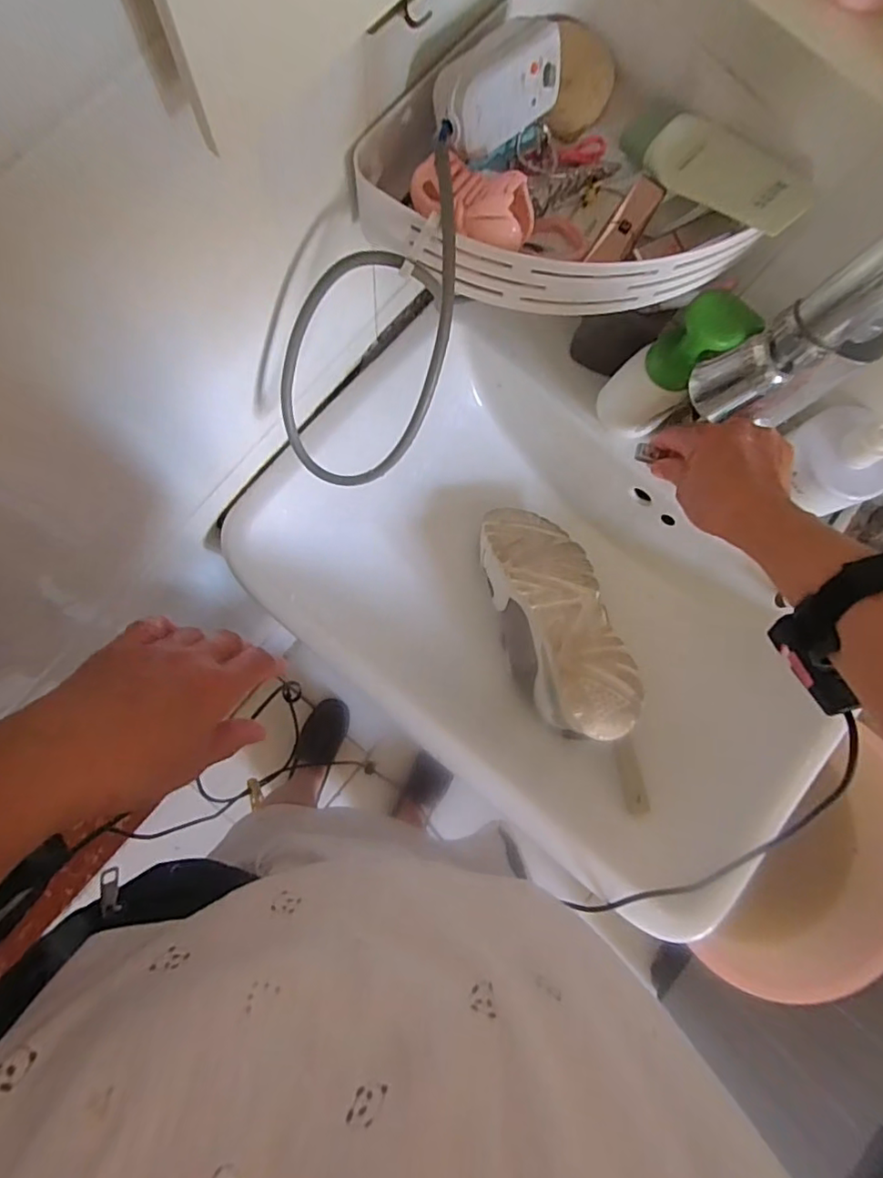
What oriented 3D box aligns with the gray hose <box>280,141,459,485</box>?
[{"bbox_3d":[-0.040,-0.164,0.378,0.102,0.039,0.216,34,125,-3],"label":"gray hose"}]

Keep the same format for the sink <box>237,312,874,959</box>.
[{"bbox_3d":[0.114,0.012,0.605,0.578,0.156,0.382,41,81,2],"label":"sink"}]

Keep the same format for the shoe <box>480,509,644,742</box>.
[{"bbox_3d":[0.125,0.035,0.626,0.112,0.091,0.268,-17,67,-7],"label":"shoe"}]

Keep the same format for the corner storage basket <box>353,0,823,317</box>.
[{"bbox_3d":[0.079,-0.265,0.364,0.220,0.082,0.192,-42,87,-9],"label":"corner storage basket"}]

